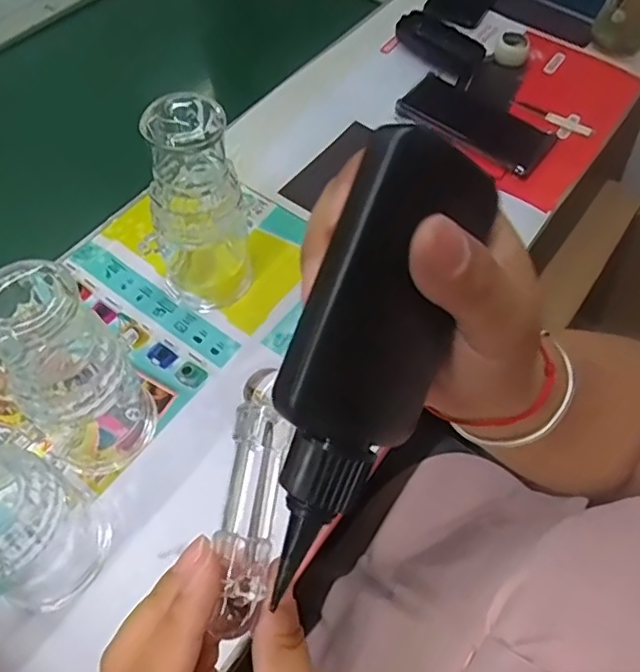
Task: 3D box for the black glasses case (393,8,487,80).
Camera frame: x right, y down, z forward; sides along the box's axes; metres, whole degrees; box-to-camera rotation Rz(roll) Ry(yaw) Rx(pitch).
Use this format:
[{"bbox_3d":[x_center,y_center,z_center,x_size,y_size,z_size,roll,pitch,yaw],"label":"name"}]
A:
[{"bbox_3d":[0.143,-0.345,0.694,0.060,0.026,0.113,-39,68,-23],"label":"black glasses case"}]

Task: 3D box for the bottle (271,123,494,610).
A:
[{"bbox_3d":[0.014,0.007,0.176,0.041,0.032,0.130,18,95,7],"label":"bottle"}]

